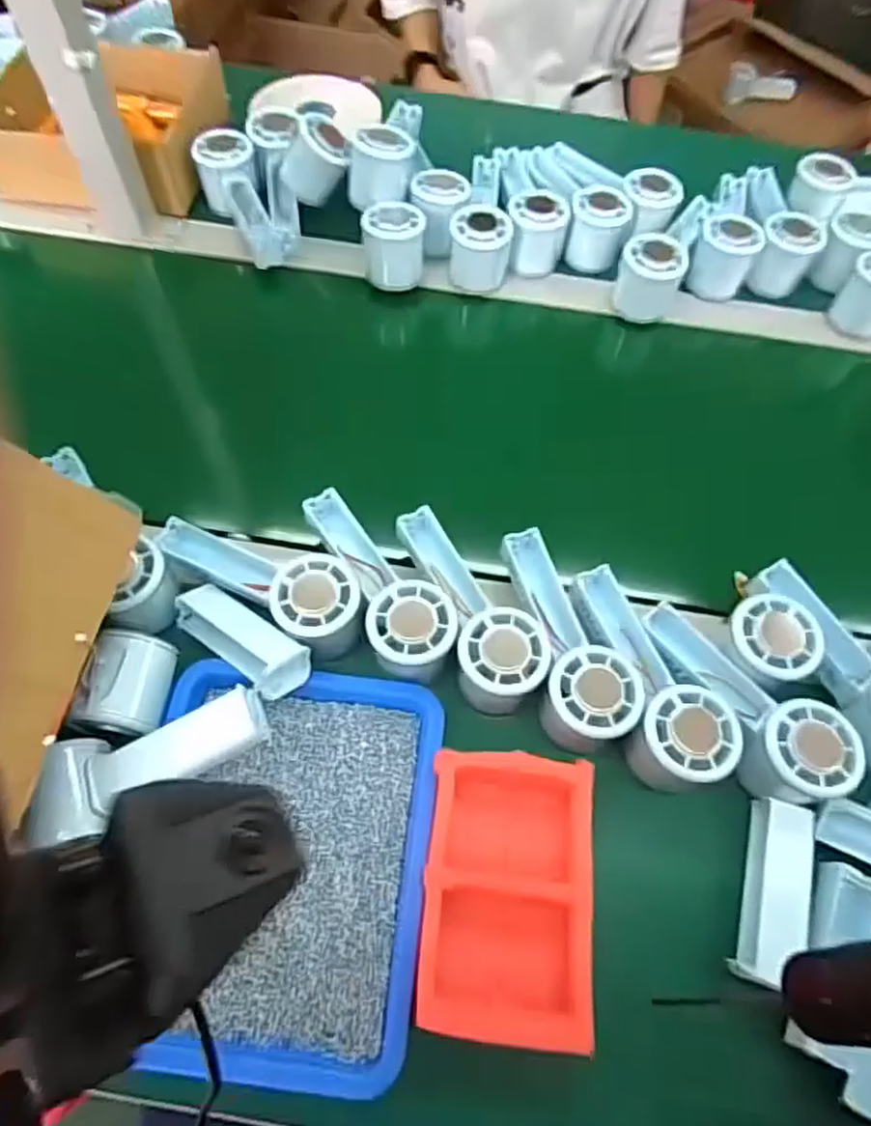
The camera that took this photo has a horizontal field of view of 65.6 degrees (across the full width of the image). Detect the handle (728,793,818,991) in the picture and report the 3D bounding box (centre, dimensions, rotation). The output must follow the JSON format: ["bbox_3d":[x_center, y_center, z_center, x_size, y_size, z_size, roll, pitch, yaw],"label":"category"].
[{"bbox_3d":[0.202,0.194,0.399,0.032,0.025,0.099,19,62,7],"label":"handle"}]

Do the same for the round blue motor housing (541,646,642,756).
[{"bbox_3d":[0.097,0.090,0.435,0.054,0.072,0.056,1,61,-2],"label":"round blue motor housing"}]

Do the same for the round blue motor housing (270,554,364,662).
[{"bbox_3d":[-0.078,0.029,0.452,0.055,0.047,0.056,-12,63,-9],"label":"round blue motor housing"}]

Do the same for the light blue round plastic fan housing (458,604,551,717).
[{"bbox_3d":[0.042,0.068,0.448,0.055,0.070,0.055,1,61,-2],"label":"light blue round plastic fan housing"}]

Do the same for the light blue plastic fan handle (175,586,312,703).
[{"bbox_3d":[-0.126,0.048,0.439,0.101,0.027,0.039,27,62,32],"label":"light blue plastic fan handle"}]

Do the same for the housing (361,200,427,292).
[{"bbox_3d":[-0.038,-0.301,0.639,0.055,0.056,0.059,1,61,-2],"label":"housing"}]

